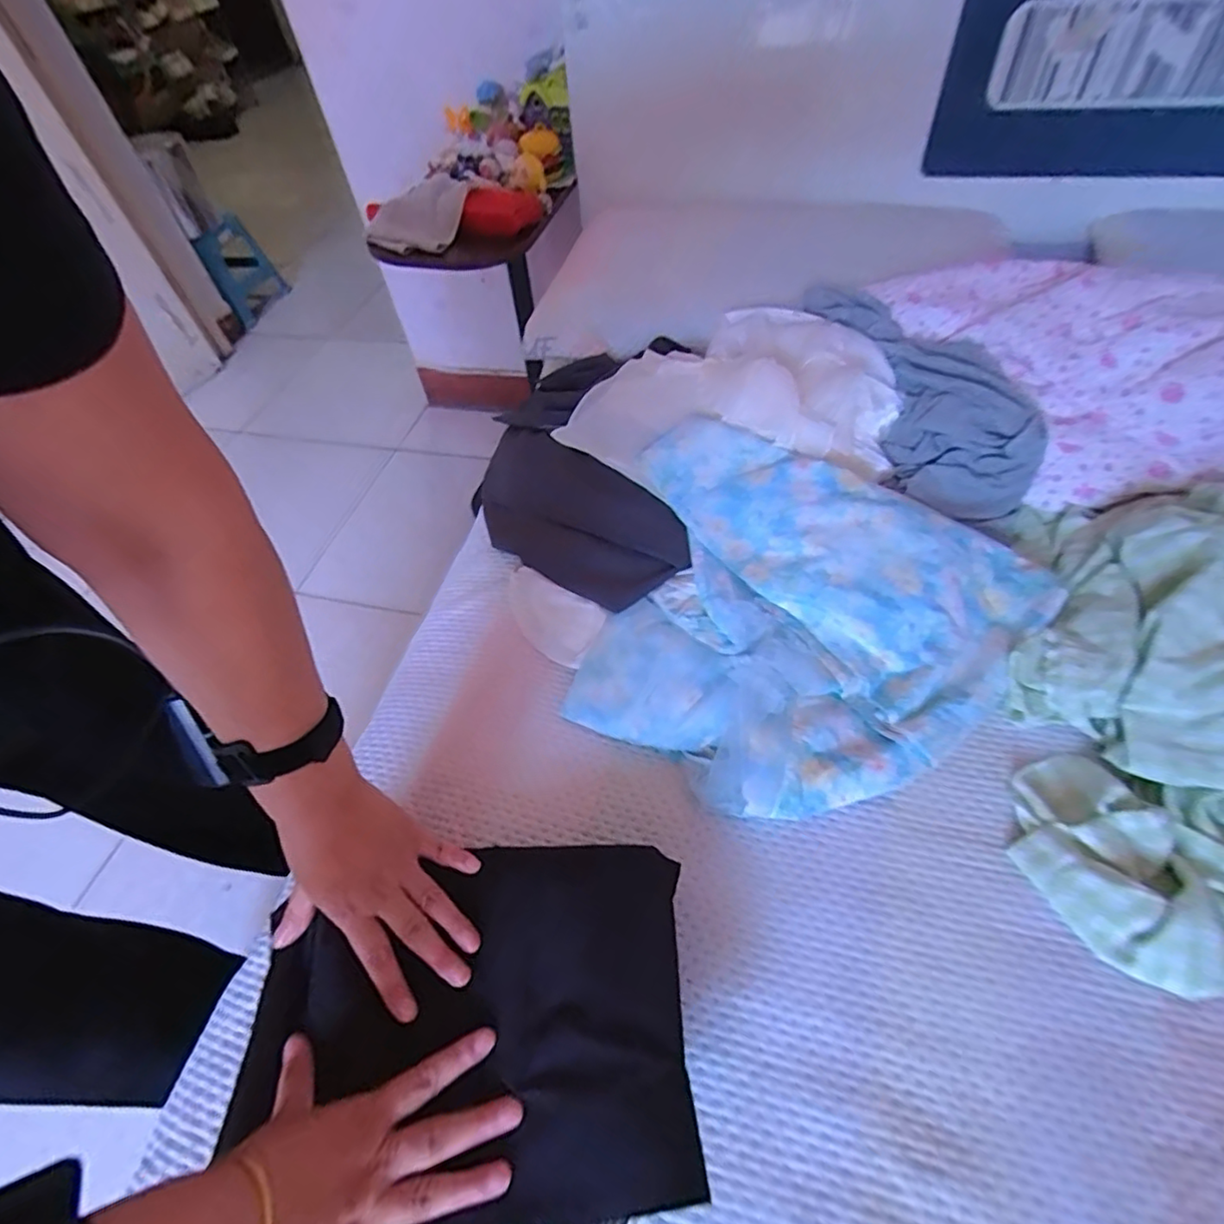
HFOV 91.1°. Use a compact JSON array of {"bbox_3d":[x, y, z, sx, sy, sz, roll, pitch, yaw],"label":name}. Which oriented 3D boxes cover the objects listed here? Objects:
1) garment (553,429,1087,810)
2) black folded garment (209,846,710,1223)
[{"bbox_3d":[0.174,0.007,0.575,0.381,0.099,0.347,-2,55,3],"label":"garment"},{"bbox_3d":[-0.100,0.286,0.412,0.307,0.050,0.213,-17,50,6],"label":"black folded garment"}]

